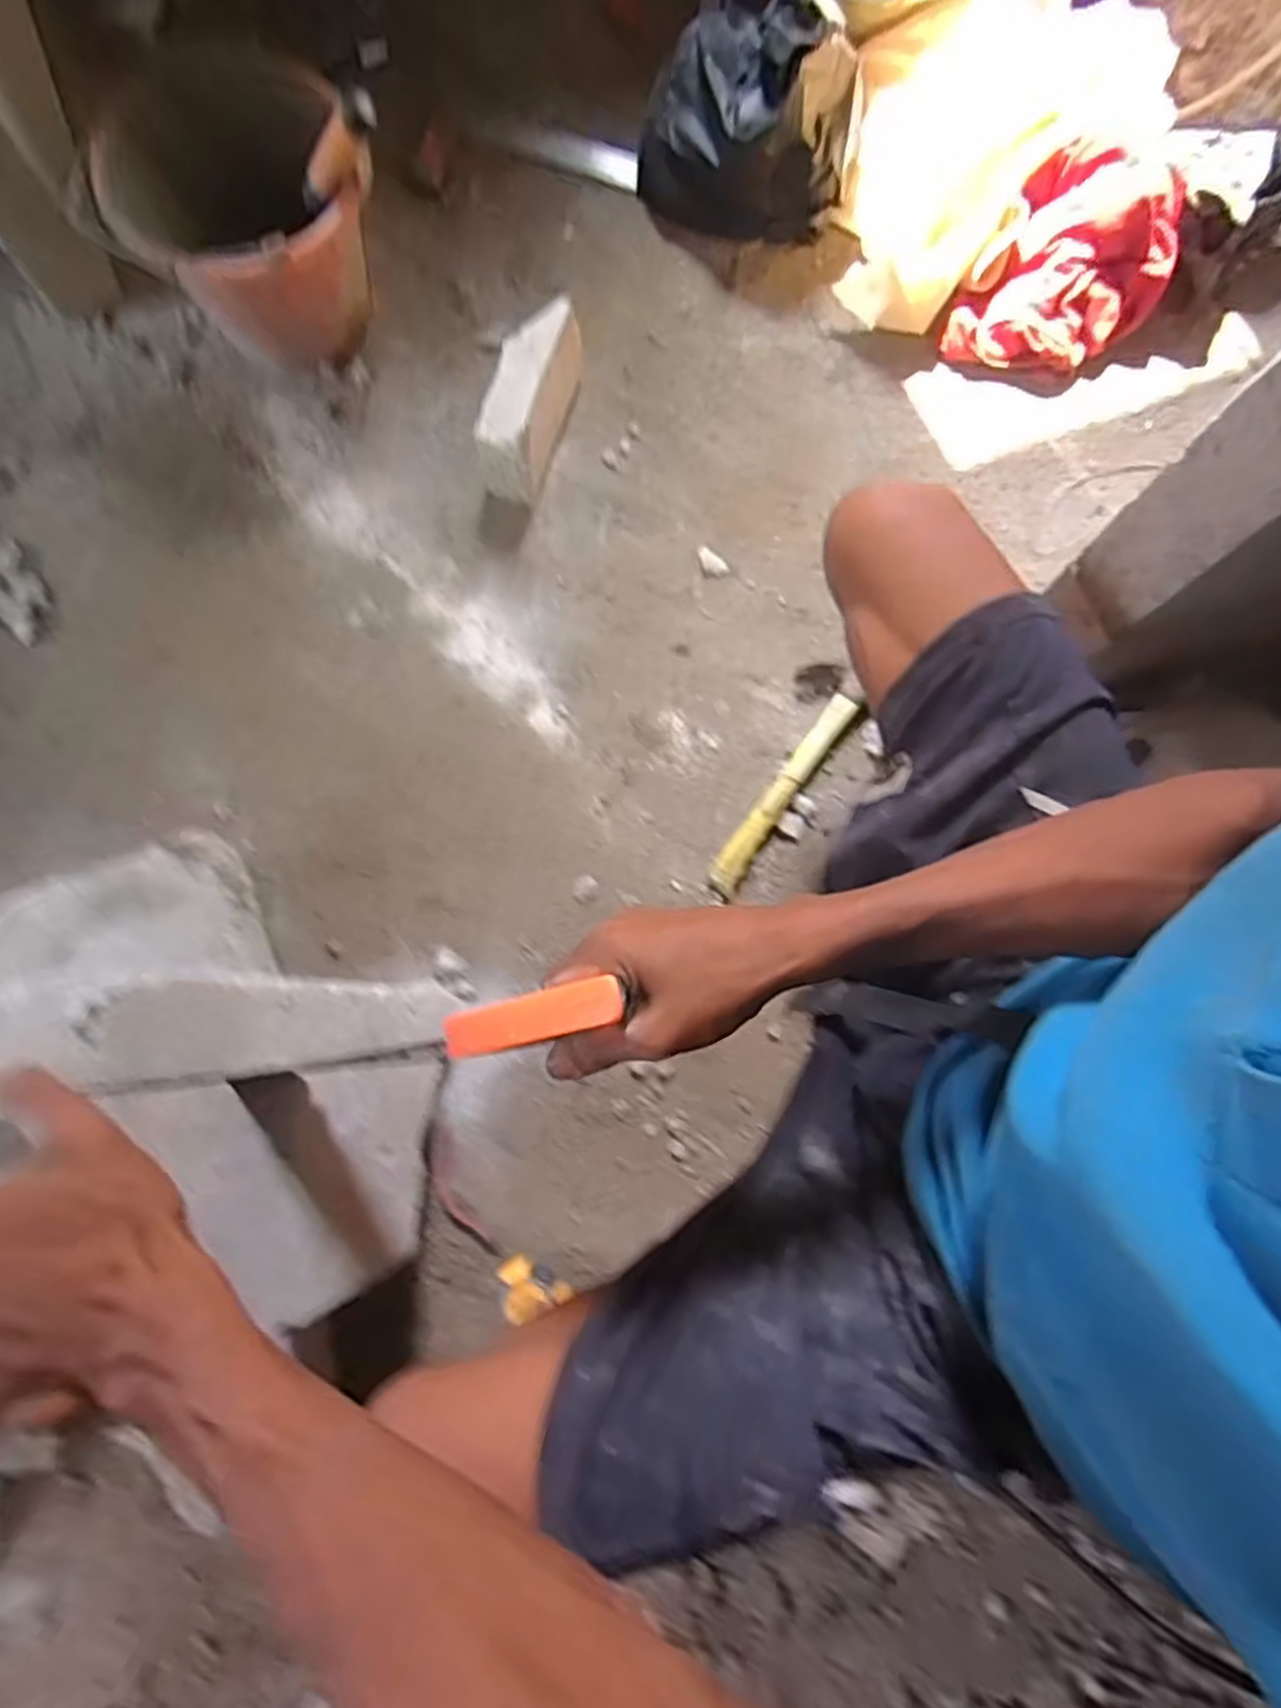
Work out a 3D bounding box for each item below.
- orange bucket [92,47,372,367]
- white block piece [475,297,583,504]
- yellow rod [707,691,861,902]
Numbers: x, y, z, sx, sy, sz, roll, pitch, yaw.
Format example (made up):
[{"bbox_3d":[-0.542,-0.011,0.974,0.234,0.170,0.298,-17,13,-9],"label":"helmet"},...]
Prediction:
[{"bbox_3d":[-0.377,-0.602,0.785,0.211,0.174,0.212,0,78,-2],"label":"orange bucket"},{"bbox_3d":[-0.115,-0.471,0.809,0.069,0.084,0.204,11,79,3],"label":"white block piece"},{"bbox_3d":[0.137,-0.059,0.756,0.031,0.028,0.229,34,81,7],"label":"yellow rod"}]

